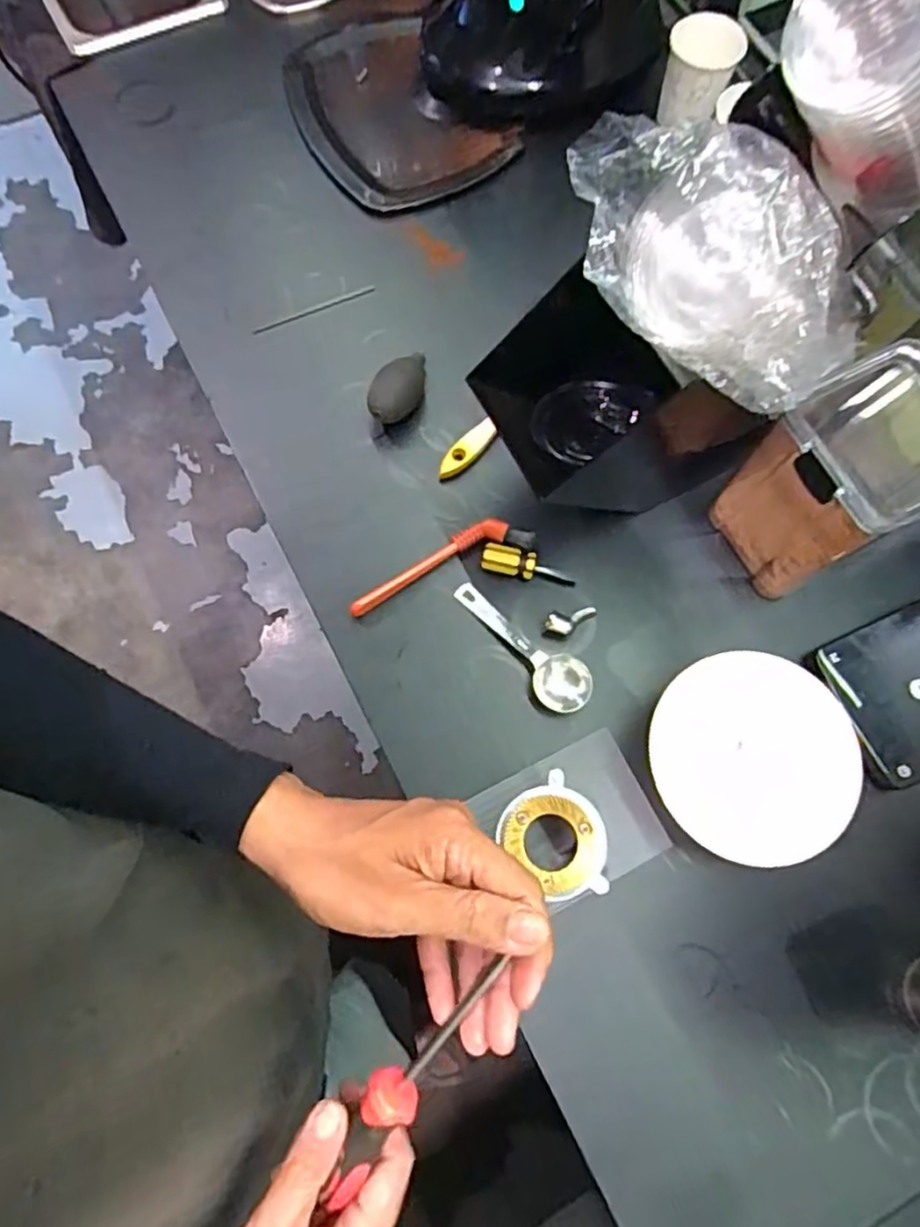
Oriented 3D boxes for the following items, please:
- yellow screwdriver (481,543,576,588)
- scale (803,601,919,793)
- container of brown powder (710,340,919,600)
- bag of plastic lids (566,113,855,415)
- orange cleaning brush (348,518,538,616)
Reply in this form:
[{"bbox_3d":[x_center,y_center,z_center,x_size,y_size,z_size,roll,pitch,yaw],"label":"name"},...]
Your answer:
[{"bbox_3d":[0.056,-0.038,0.555,0.078,0.018,0.022,16,74,-8],"label":"yellow screwdriver"},{"bbox_3d":[0.350,0.059,0.524,0.132,0.021,0.116,-22,76,-7],"label":"scale"},{"bbox_3d":[0.270,-0.091,0.499,0.117,0.158,0.104,-25,76,-8],"label":"container of brown powder"},{"bbox_3d":[0.126,-0.190,0.353,0.082,0.079,0.174,-39,79,-11],"label":"bag of plastic lids"},{"bbox_3d":[-0.017,-0.043,0.556,0.159,0.017,0.035,-22,76,-7],"label":"orange cleaning brush"}]

